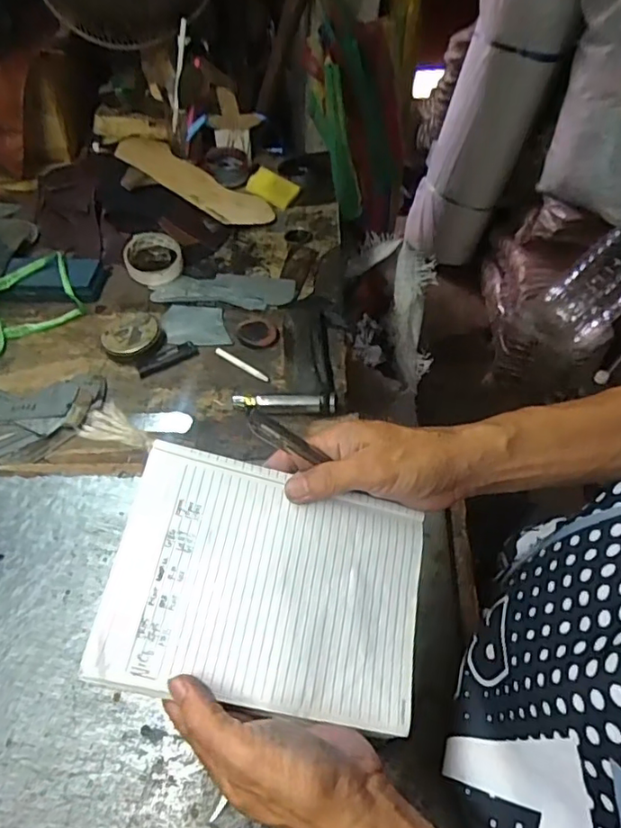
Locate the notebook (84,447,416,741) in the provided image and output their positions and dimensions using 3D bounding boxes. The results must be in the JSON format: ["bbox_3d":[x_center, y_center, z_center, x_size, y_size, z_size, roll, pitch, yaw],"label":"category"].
[{"bbox_3d":[-0.023,0.107,0.357,0.195,0.007,0.142,15,64,-9],"label":"notebook"}]

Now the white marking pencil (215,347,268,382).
[{"bbox_3d":[-0.089,-0.063,0.714,0.086,0.005,0.011,32,59,25],"label":"white marking pencil"}]

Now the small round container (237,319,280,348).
[{"bbox_3d":[-0.071,-0.108,0.745,0.051,0.007,0.062,-36,58,-23],"label":"small round container"}]

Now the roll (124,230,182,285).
[{"bbox_3d":[-0.242,-0.242,0.855,0.086,0.031,0.099,-16,55,-12],"label":"roll"}]

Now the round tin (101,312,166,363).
[{"bbox_3d":[-0.234,-0.100,0.739,0.078,0.028,0.071,-2,51,2],"label":"round tin"}]

